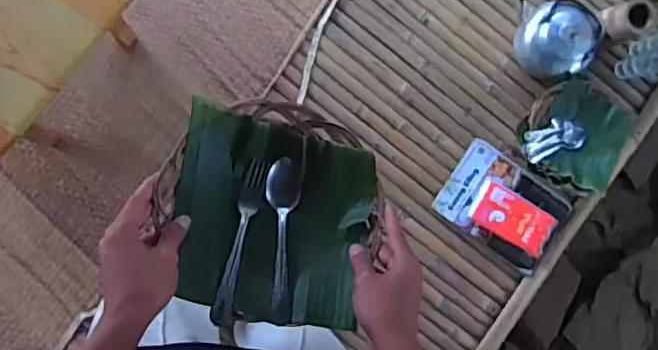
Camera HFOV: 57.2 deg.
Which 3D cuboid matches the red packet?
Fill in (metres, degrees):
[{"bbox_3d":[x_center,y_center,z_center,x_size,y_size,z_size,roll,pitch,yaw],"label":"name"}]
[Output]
[{"bbox_3d":[0.461,0.109,1.508,0.207,0.030,0.114,30,105,8],"label":"red packet"}]

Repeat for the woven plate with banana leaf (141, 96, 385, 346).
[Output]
[{"bbox_3d":[-0.060,0.040,0.656,0.218,0.057,0.231,8,88,-7],"label":"woven plate with banana leaf"}]

